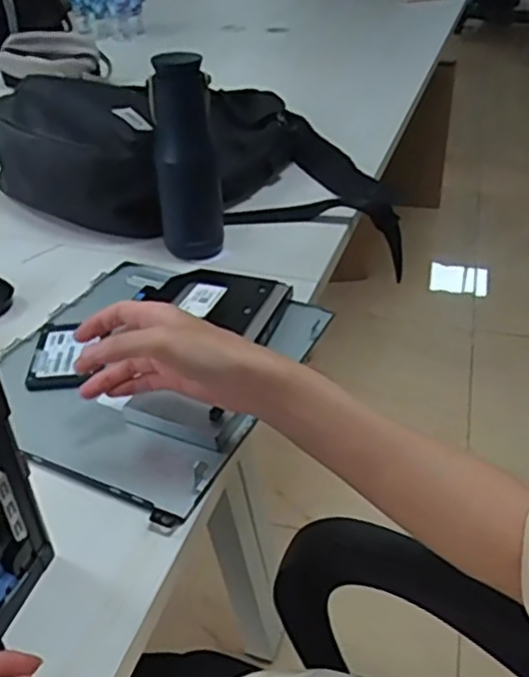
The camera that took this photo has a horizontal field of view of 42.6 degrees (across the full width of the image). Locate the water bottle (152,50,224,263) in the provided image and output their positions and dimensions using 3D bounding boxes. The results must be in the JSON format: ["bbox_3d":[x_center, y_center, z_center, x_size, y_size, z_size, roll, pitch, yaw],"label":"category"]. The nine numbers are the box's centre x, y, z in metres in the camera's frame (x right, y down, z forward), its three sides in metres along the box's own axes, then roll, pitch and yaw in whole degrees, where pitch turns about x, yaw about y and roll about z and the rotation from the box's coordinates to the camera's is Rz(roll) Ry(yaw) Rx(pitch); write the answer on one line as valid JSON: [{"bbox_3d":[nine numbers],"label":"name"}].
[{"bbox_3d":[-0.087,-0.199,0.758,0.070,0.210,0.063,-4,36,-3],"label":"water bottle"}]

